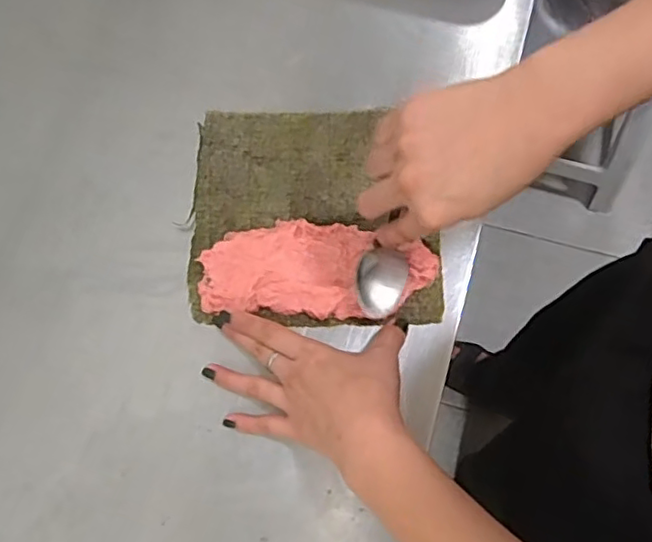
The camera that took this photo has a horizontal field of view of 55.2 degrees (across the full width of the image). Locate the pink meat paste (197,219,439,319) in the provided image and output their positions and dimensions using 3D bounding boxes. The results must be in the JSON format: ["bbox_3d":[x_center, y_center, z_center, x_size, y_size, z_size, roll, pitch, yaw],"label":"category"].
[{"bbox_3d":[-0.007,-0.002,0.483,0.177,0.010,0.073,3,78,4],"label":"pink meat paste"}]

